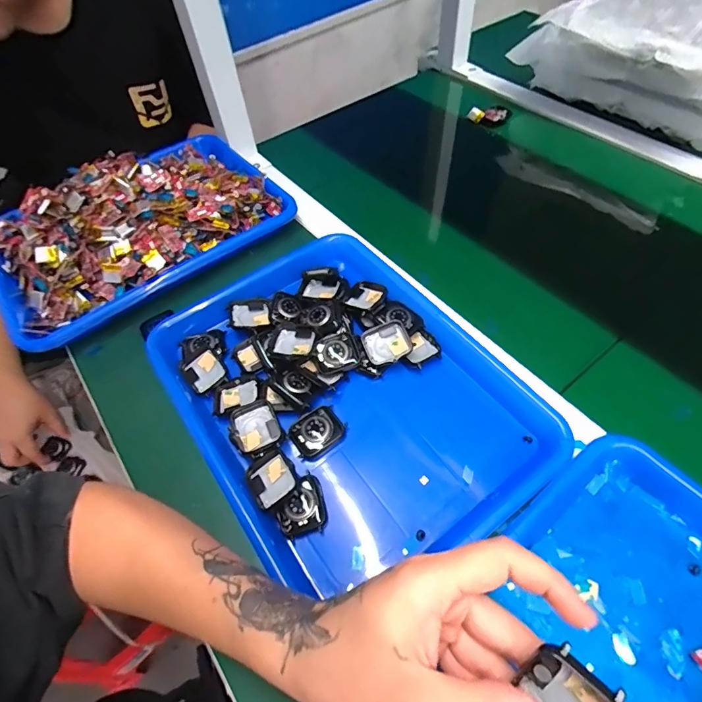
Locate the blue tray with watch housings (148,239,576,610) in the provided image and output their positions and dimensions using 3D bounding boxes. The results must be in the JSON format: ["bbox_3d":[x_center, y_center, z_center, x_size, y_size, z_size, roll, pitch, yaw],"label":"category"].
[{"bbox_3d":[-0.007,0.036,0.386,0.260,0.045,0.328,-33,60,-16],"label":"blue tray with watch housings"}]

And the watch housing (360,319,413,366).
[{"bbox_3d":[0.034,-0.007,0.398,0.043,0.011,0.039,-28,74,-2],"label":"watch housing"}]

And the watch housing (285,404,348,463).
[{"bbox_3d":[-0.029,0.069,0.364,0.047,0.014,0.038,-38,61,-18],"label":"watch housing"}]

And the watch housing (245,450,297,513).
[{"bbox_3d":[-0.064,0.103,0.336,0.036,0.011,0.041,-30,59,-15],"label":"watch housing"}]

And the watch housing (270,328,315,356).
[{"bbox_3d":[-0.055,-0.009,0.403,0.038,0.008,0.034,10,58,12],"label":"watch housing"}]

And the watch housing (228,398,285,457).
[{"bbox_3d":[-0.082,0.068,0.360,0.041,0.013,0.046,-28,59,-13],"label":"watch housing"}]

